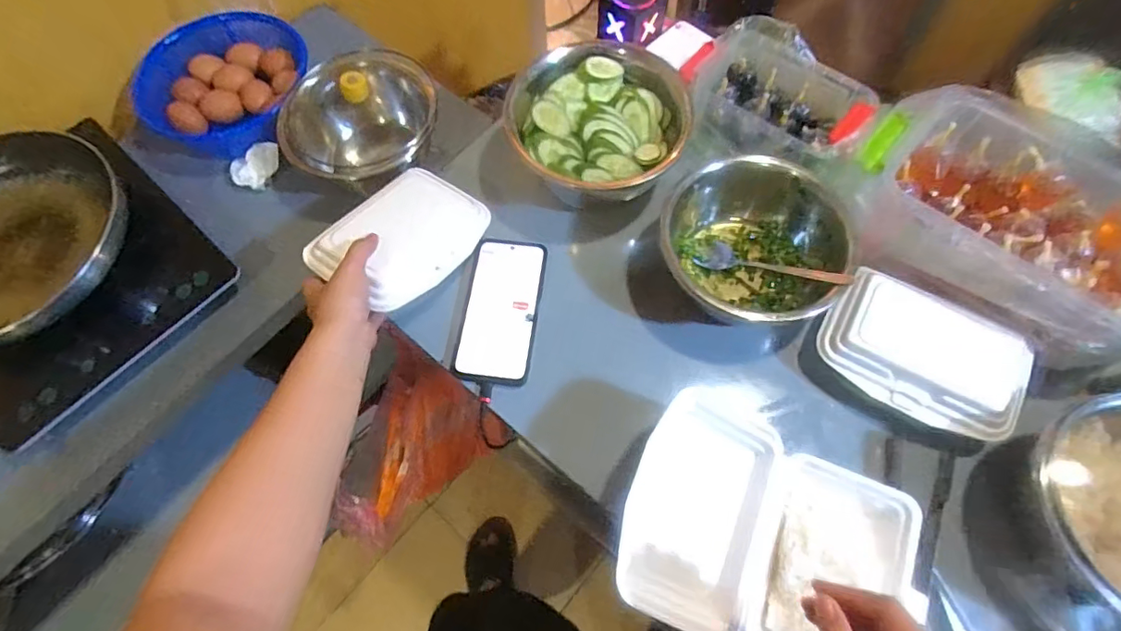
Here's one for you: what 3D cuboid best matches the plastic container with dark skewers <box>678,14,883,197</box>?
[{"bbox_3d":[0.267,-0.262,0.642,0.222,0.080,0.178,33,72,15],"label":"plastic container with dark skewers"}]

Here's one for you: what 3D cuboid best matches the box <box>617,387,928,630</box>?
[{"bbox_3d":[0.184,0.192,0.461,0.225,0.058,0.186,22,69,11],"label":"box"}]

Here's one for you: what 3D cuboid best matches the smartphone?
[{"bbox_3d":[-0.066,-0.007,0.600,0.082,0.009,0.165,7,72,4],"label":"smartphone"}]

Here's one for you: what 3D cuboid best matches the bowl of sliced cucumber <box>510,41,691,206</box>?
[{"bbox_3d":[0.045,-0.215,0.643,0.208,0.098,0.204,-8,66,-2],"label":"bowl of sliced cucumber"}]

